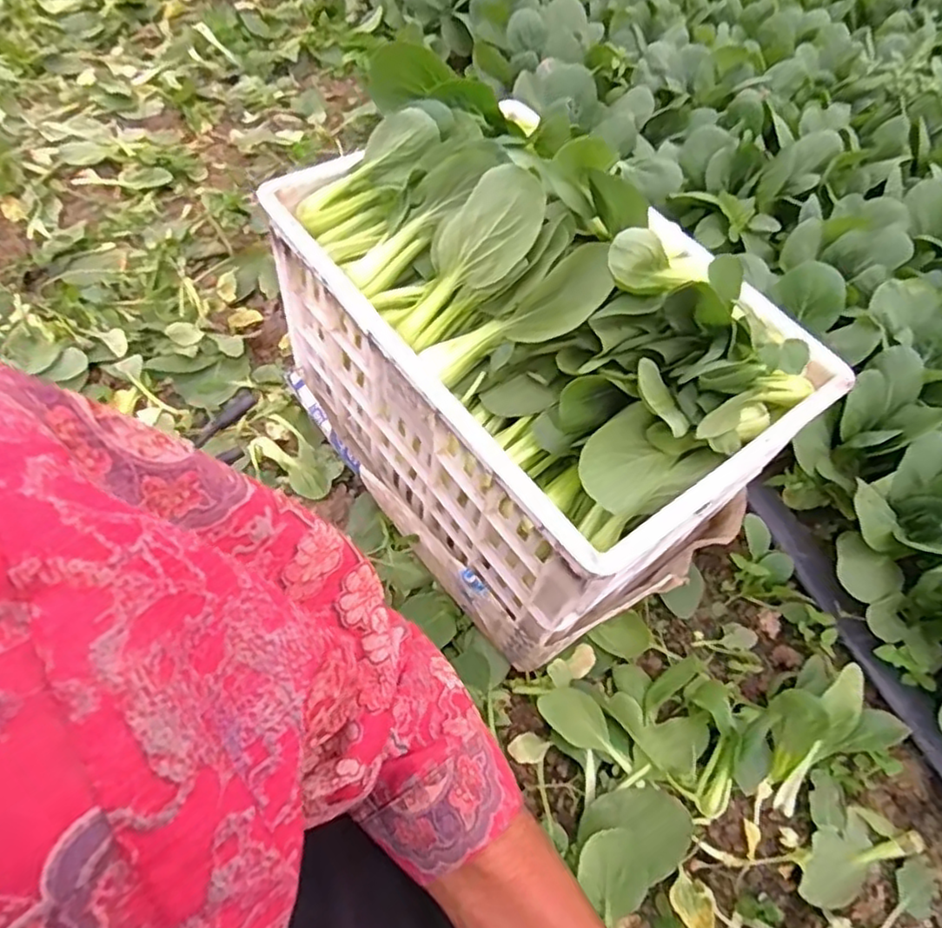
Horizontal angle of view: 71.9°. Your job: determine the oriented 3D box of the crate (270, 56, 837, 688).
[{"bbox_3d":[0.052,-0.111,0.658,0.354,0.318,0.476,-34,64,-20],"label":"crate"}]

